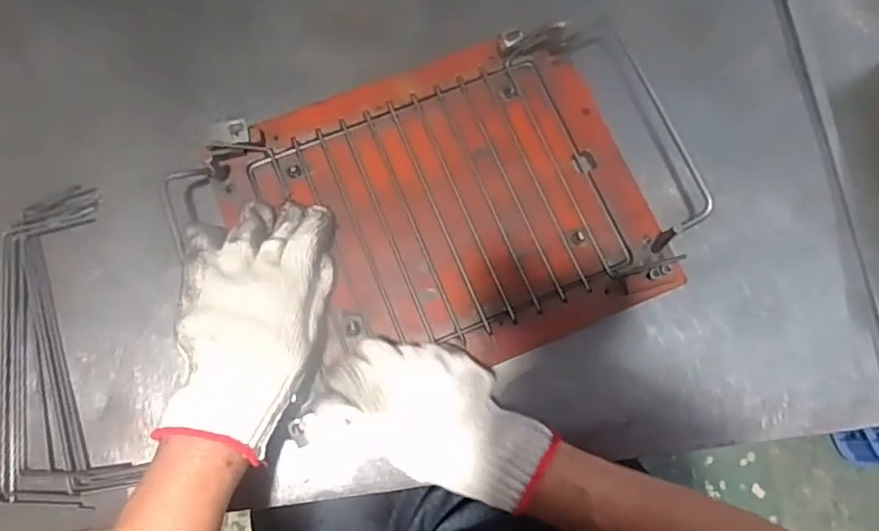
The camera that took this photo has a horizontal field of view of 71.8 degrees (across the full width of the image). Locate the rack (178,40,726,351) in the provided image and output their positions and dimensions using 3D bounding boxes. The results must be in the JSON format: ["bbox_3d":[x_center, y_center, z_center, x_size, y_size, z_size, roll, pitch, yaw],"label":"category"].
[{"bbox_3d":[0.017,-0.049,0.460,0.354,0.015,0.193,-21,76,-6],"label":"rack"}]

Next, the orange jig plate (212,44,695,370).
[{"bbox_3d":[0.004,-0.044,0.460,0.291,0.013,0.238,-21,76,-7],"label":"orange jig plate"}]

